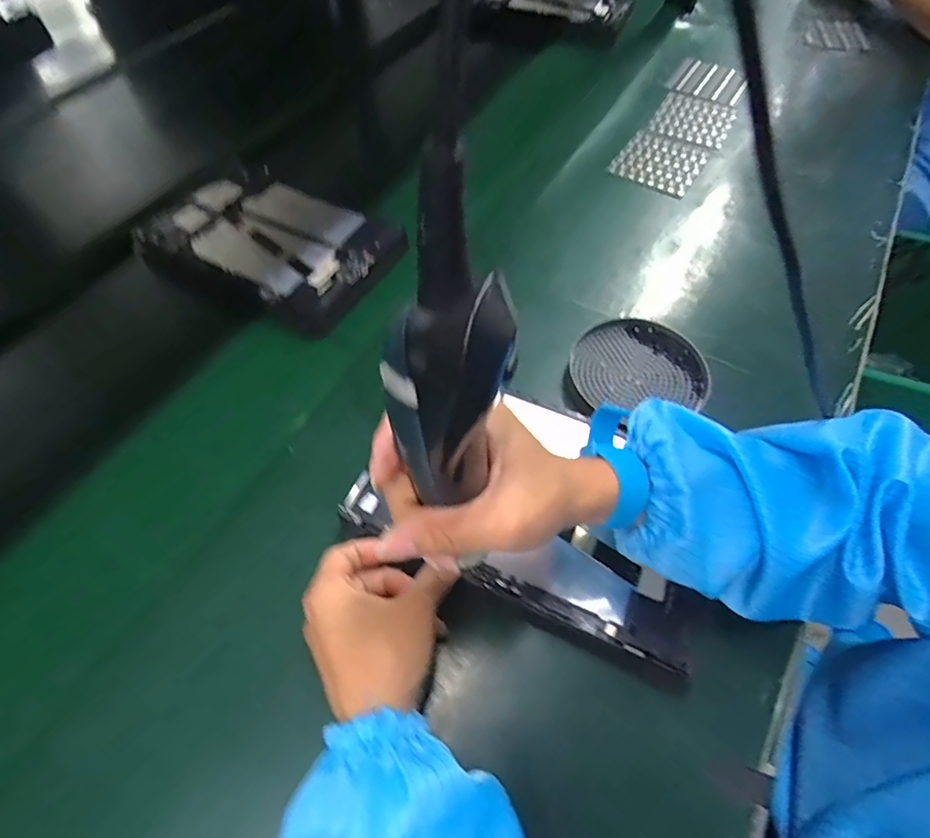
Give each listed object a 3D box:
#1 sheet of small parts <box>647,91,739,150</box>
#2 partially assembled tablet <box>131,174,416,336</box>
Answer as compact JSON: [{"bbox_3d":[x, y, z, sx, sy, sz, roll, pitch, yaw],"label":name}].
[{"bbox_3d":[0.293,-0.383,0.666,0.096,0.009,0.096,23,60,16],"label":"sheet of small parts"},{"bbox_3d":[-0.195,-0.182,0.533,0.242,0.023,0.157,28,62,18],"label":"partially assembled tablet"}]

